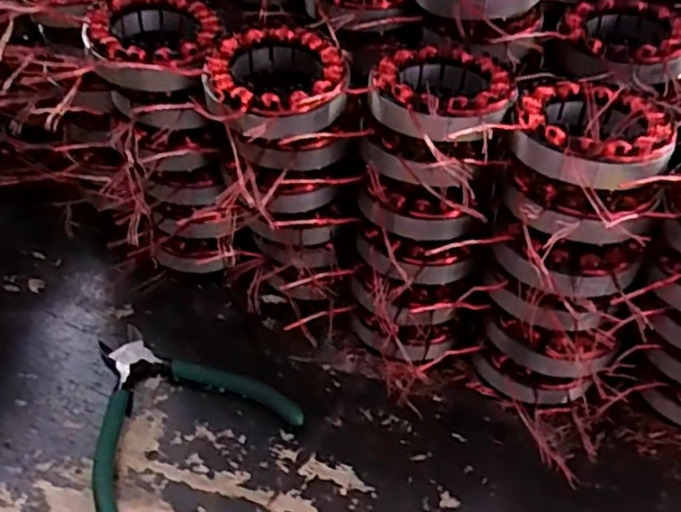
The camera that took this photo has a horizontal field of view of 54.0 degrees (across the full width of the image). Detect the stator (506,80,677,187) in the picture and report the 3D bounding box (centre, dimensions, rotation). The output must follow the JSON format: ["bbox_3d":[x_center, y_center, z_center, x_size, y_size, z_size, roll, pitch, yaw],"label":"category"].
[{"bbox_3d":[0.140,-0.067,0.374,0.083,0.026,0.090,18,48,15],"label":"stator"}]

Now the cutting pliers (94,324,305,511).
[{"bbox_3d":[-0.117,0.093,0.443,0.133,0.014,0.135,-28,53,-25],"label":"cutting pliers"}]

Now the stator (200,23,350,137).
[{"bbox_3d":[-0.041,-0.107,0.411,0.087,0.026,0.090,1,46,-1],"label":"stator"}]

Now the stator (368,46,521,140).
[{"bbox_3d":[0.061,-0.100,0.406,0.082,0.028,0.083,1,46,-1],"label":"stator"}]

